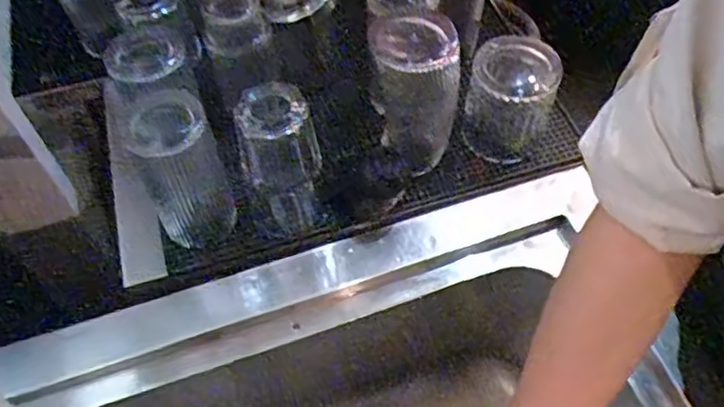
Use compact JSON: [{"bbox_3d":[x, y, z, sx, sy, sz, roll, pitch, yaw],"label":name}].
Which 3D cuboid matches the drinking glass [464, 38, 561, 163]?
[{"bbox_3d":[0.146,-0.099,0.641,0.080,0.123,0.083,-1,56,1],"label":"drinking glass"}]

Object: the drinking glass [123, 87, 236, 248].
[{"bbox_3d":[-0.160,-0.026,0.573,0.067,0.155,0.072,-19,57,-12],"label":"drinking glass"}]

